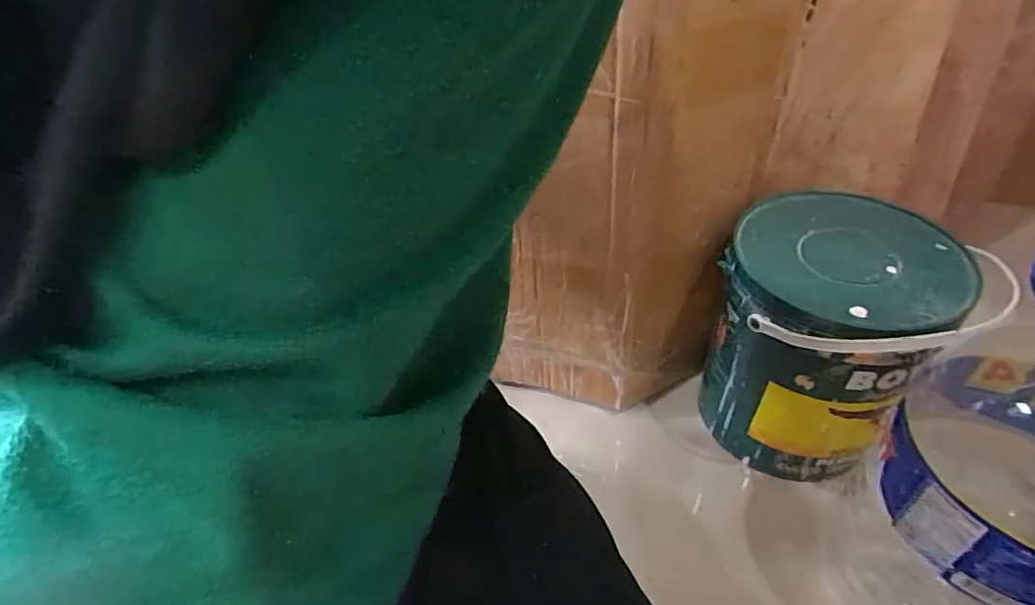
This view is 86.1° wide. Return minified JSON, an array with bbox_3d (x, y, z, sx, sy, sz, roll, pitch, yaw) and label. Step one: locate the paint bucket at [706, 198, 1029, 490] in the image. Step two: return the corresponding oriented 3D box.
[{"bbox_3d":[0.267,0.035,0.493,0.171,0.198,0.158,-3,43,3],"label":"paint bucket"}]

